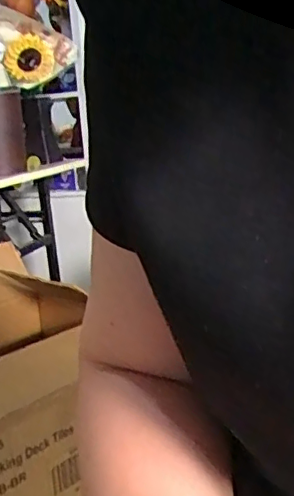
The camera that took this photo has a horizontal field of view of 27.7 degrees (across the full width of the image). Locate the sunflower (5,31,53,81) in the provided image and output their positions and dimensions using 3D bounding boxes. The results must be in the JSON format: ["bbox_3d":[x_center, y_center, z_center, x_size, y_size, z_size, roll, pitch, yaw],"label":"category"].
[{"bbox_3d":[-0.347,-0.557,1.756,0.142,0.131,0.029,-43,31,-16],"label":"sunflower"}]

